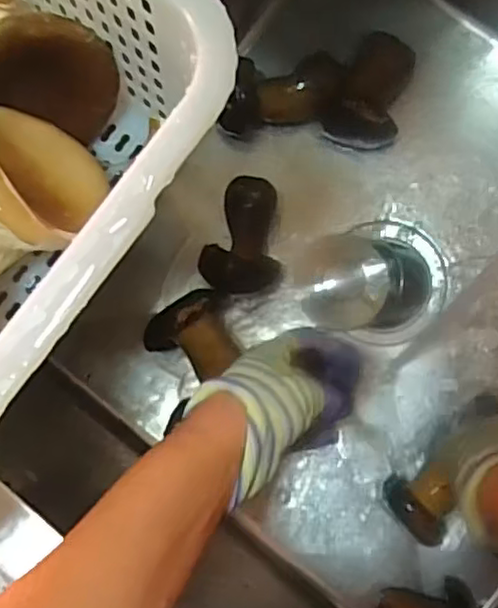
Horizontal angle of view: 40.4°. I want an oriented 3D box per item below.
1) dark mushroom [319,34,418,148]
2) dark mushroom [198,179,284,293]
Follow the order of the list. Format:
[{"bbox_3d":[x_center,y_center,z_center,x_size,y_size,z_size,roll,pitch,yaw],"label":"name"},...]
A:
[{"bbox_3d":[0.107,-0.189,0.601,0.062,0.048,0.090,14,87,8],"label":"dark mushroom"},{"bbox_3d":[-0.006,-0.059,0.605,0.069,0.046,0.100,3,85,7],"label":"dark mushroom"}]

